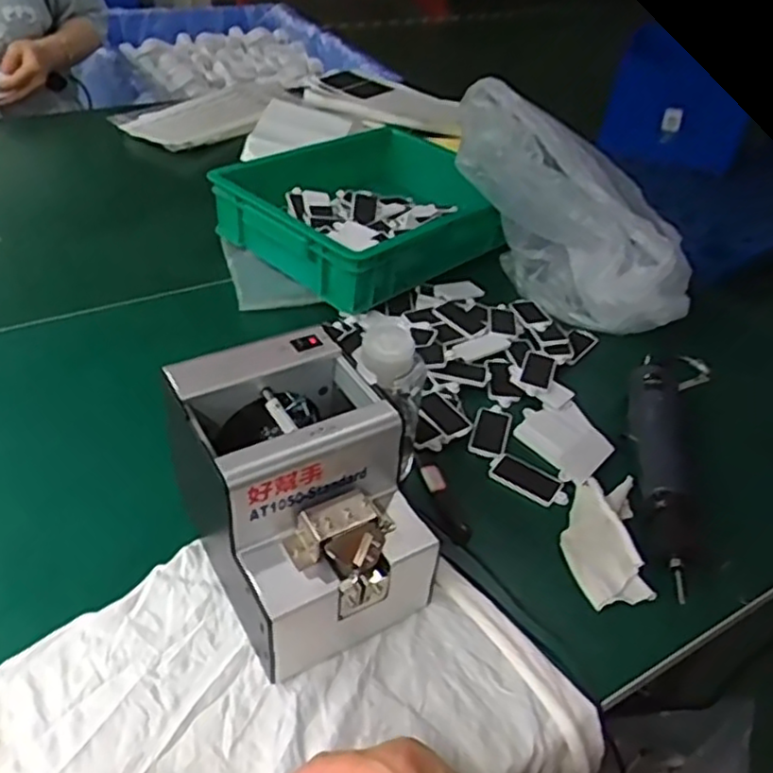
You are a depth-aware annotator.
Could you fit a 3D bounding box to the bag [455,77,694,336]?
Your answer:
[{"bbox_3d":[0.215,-0.202,0.797,0.284,0.213,0.125,27,44,23],"label":"bag"}]

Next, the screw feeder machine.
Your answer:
[{"bbox_3d":[-0.060,0.081,0.488,0.132,0.144,0.190,-22,47,-29],"label":"screw feeder machine"}]

